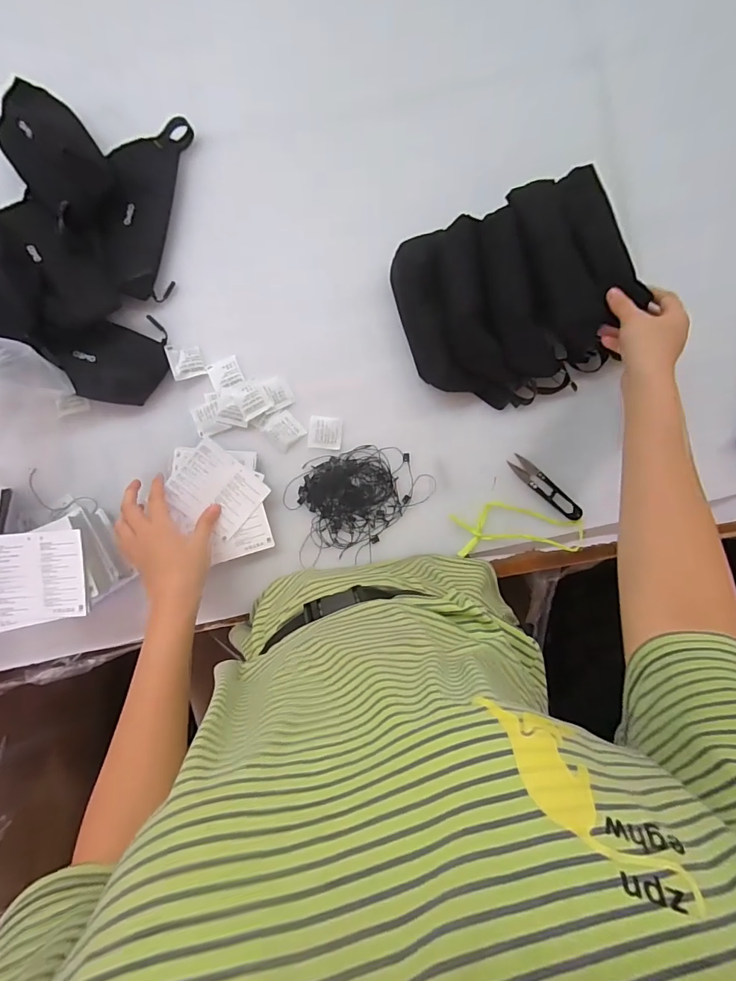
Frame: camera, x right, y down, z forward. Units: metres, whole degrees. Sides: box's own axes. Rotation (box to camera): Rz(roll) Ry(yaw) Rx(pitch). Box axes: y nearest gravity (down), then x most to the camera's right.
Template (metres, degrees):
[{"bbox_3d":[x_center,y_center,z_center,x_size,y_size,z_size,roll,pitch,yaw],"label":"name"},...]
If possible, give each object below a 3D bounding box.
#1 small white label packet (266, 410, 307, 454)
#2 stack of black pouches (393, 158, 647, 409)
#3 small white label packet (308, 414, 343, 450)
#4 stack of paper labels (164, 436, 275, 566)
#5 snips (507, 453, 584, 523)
[{"bbox_3d":[-0.104,-0.074,0.560,0.039,0.005,0.040,-43,89,1],"label":"small white label packet"},{"bbox_3d":[0.167,-0.210,0.514,0.242,0.069,0.209,-19,92,2],"label":"stack of black pouches"},{"bbox_3d":[-0.053,-0.072,0.561,0.041,0.006,0.040,5,90,2],"label":"small white label packet"},{"bbox_3d":[-0.175,0.013,0.543,0.112,0.021,0.136,-3,93,1],"label":"stack of paper labels"},{"bbox_3d":[0.210,-0.003,0.536,0.103,0.005,0.021,42,92,7],"label":"snips"}]

